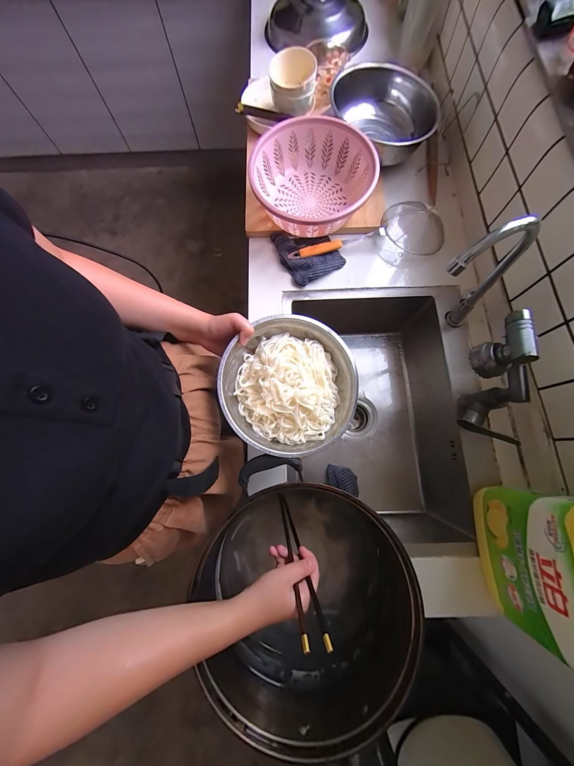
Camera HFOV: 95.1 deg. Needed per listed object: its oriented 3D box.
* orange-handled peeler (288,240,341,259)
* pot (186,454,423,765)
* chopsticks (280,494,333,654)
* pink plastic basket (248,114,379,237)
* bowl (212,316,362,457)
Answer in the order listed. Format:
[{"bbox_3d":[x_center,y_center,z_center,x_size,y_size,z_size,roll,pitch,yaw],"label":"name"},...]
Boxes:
[{"bbox_3d":[0.072,-0.335,0.667,0.135,0.019,0.026,-12,76,-3],"label":"orange-handled peeler"},{"bbox_3d":[0.026,0.325,0.434,0.330,0.176,0.304,0,76,0],"label":"pot"},{"bbox_3d":[0.013,0.260,0.400,0.029,0.231,0.023,-18,115,-5],"label":"chopsticks"},{"bbox_3d":[0.062,-0.488,0.650,0.281,0.104,0.286,0,76,0],"label":"pink plastic basket"},{"bbox_3d":[0.005,0.003,0.433,0.213,0.068,0.217,0,76,0],"label":"bowl"}]

